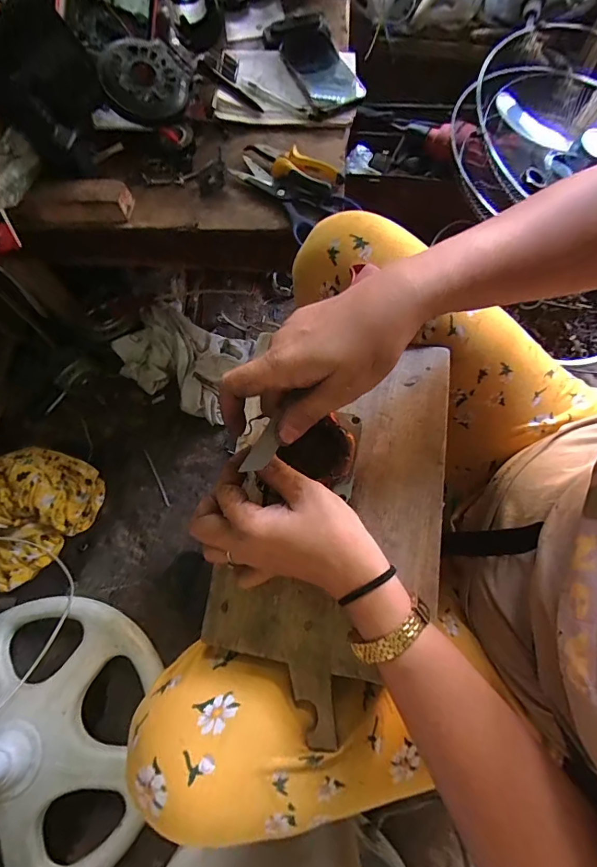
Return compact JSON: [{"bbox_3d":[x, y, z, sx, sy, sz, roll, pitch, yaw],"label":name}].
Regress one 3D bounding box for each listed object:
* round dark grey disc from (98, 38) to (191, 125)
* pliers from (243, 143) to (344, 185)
[{"bbox_3d":[-0.216,-0.507,0.580,0.113,0.025,0.123,3,81,-17],"label":"round dark grey disc"},{"bbox_3d":[-0.010,-0.384,0.584,0.155,0.020,0.045,29,75,10],"label":"pliers"}]

